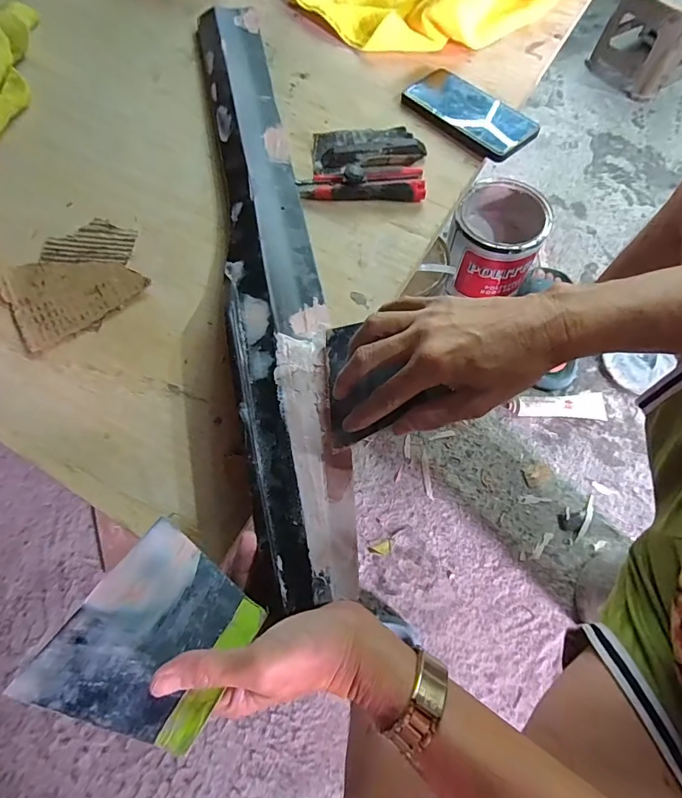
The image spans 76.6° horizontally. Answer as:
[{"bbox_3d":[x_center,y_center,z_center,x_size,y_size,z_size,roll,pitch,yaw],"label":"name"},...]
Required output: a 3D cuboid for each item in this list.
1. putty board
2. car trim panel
[{"bbox_3d":[-0.108,0.139,0.257,0.098,0.004,0.106,26,47,10],"label":"putty board"},{"bbox_3d":[-0.082,-0.187,0.450,0.083,0.028,0.724,-10,66,-3],"label":"car trim panel"}]

